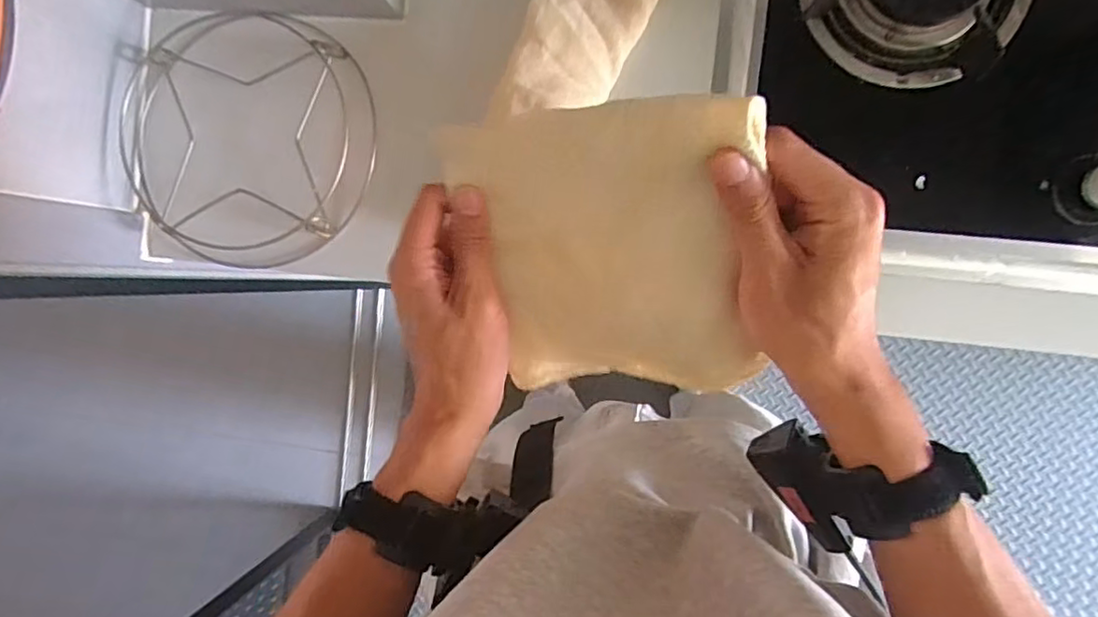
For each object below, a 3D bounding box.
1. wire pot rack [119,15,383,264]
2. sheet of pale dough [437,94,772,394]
[{"bbox_3d":[-0.301,-0.166,0.633,0.257,0.058,0.239,0,88,7],"label":"wire pot rack"},{"bbox_3d":[0.030,-0.023,0.326,0.152,0.022,0.160,4,123,27],"label":"sheet of pale dough"}]

